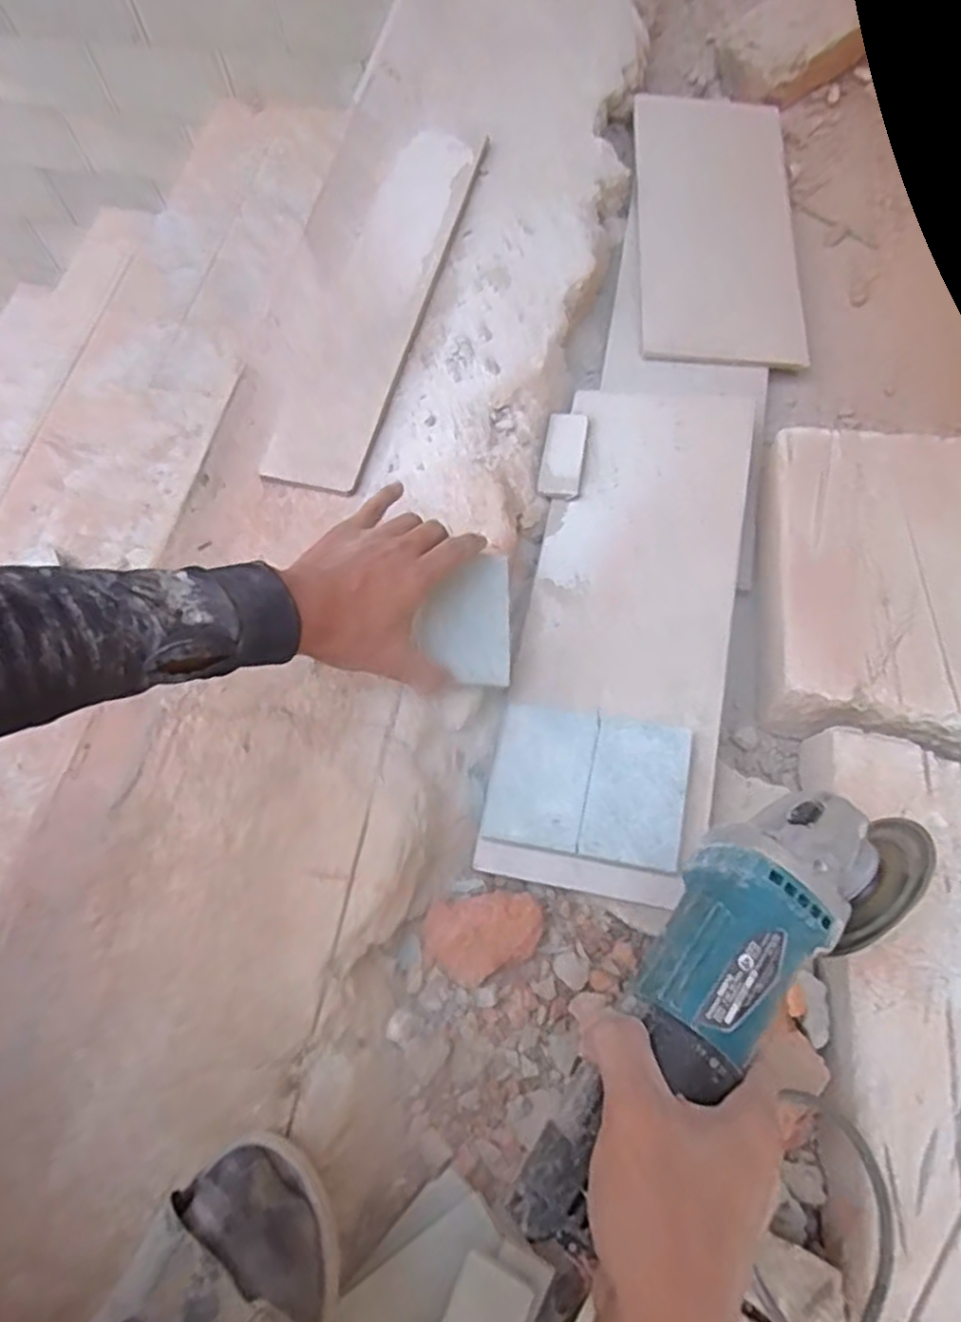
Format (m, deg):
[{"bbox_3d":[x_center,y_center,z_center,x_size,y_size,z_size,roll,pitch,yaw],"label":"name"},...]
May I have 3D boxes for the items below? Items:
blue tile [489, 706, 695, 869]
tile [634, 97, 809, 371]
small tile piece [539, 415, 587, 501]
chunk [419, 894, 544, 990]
[{"bbox_3d":[0.075,0.085,0.523,0.132,0.008,0.100,5,64,17],"label":"blue tile"},{"bbox_3d":[0.235,-0.440,0.745,0.150,0.016,0.349,3,69,3],"label":"tile"},{"bbox_3d":[0.071,-0.177,0.635,0.035,0.007,0.084,9,69,5],"label":"small tile piece"},{"bbox_3d":[0.002,0.188,0.505,0.079,0.023,0.054,-6,69,-1],"label":"chunk"}]

